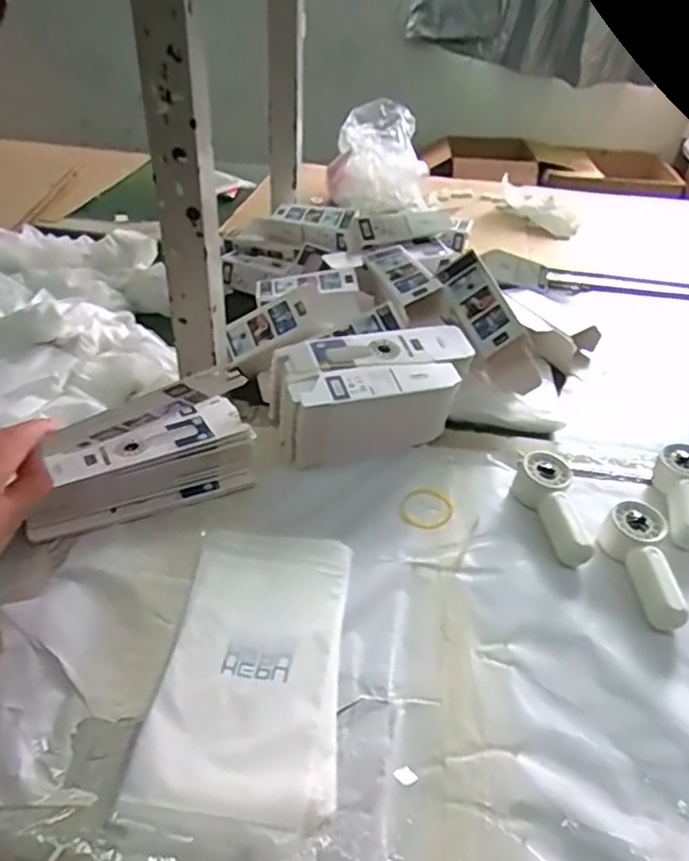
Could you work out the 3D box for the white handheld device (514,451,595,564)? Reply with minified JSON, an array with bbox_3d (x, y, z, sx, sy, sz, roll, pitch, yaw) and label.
[{"bbox_3d":[0.183,0.066,0.576,0.049,0.034,0.108,3,37,-2],"label":"white handheld device"}]

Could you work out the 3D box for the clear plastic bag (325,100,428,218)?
[{"bbox_3d":[0.062,-0.508,1.202,0.175,0.130,0.247,4,37,0],"label":"clear plastic bag"}]

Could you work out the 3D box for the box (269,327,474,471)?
[{"bbox_3d":[0.031,-0.037,0.648,0.196,0.086,0.091,-10,42,-17],"label":"box"}]

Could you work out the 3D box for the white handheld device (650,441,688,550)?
[{"bbox_3d":[0.312,0.058,0.599,0.046,0.035,0.114,13,38,11],"label":"white handheld device"}]

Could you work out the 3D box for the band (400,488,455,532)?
[{"bbox_3d":[0.075,0.072,0.592,0.055,0.004,0.048,-27,46,-37],"label":"band"}]

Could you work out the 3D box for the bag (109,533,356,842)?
[{"bbox_3d":[-0.063,0.160,0.464,0.120,0.004,0.218,6,37,2],"label":"bag"}]

